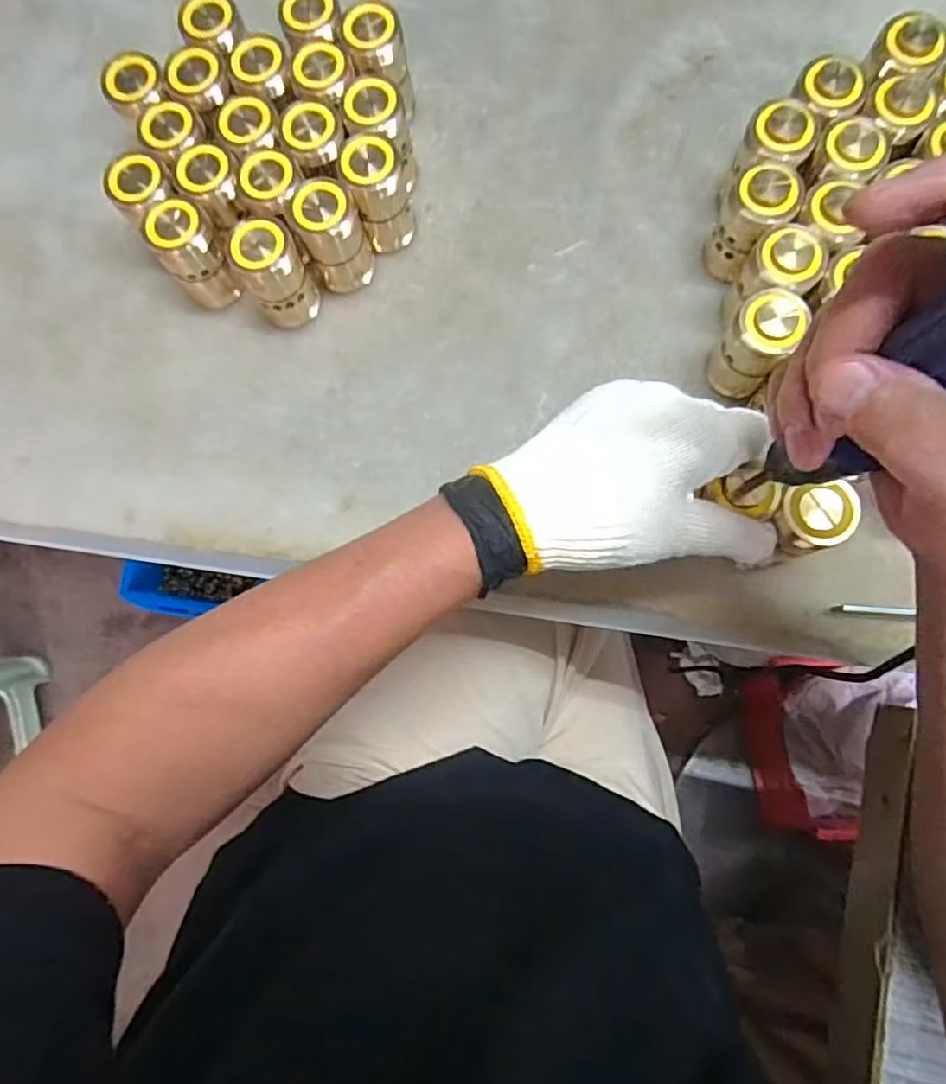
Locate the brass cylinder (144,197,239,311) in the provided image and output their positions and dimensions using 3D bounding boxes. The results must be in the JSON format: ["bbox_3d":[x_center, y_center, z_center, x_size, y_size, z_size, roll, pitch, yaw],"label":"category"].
[{"bbox_3d":[-0.173,-0.178,0.392,0.030,0.061,0.034,-7,81,3],"label":"brass cylinder"}]

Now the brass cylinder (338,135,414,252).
[{"bbox_3d":[-0.057,-0.214,0.391,0.033,0.067,0.028,-19,81,1],"label":"brass cylinder"}]

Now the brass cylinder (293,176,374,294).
[{"bbox_3d":[-0.085,-0.190,0.391,0.035,0.062,0.036,-14,81,2],"label":"brass cylinder"}]

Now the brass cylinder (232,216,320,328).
[{"bbox_3d":[-0.119,-0.163,0.385,0.035,0.067,0.029,-23,81,0],"label":"brass cylinder"}]

